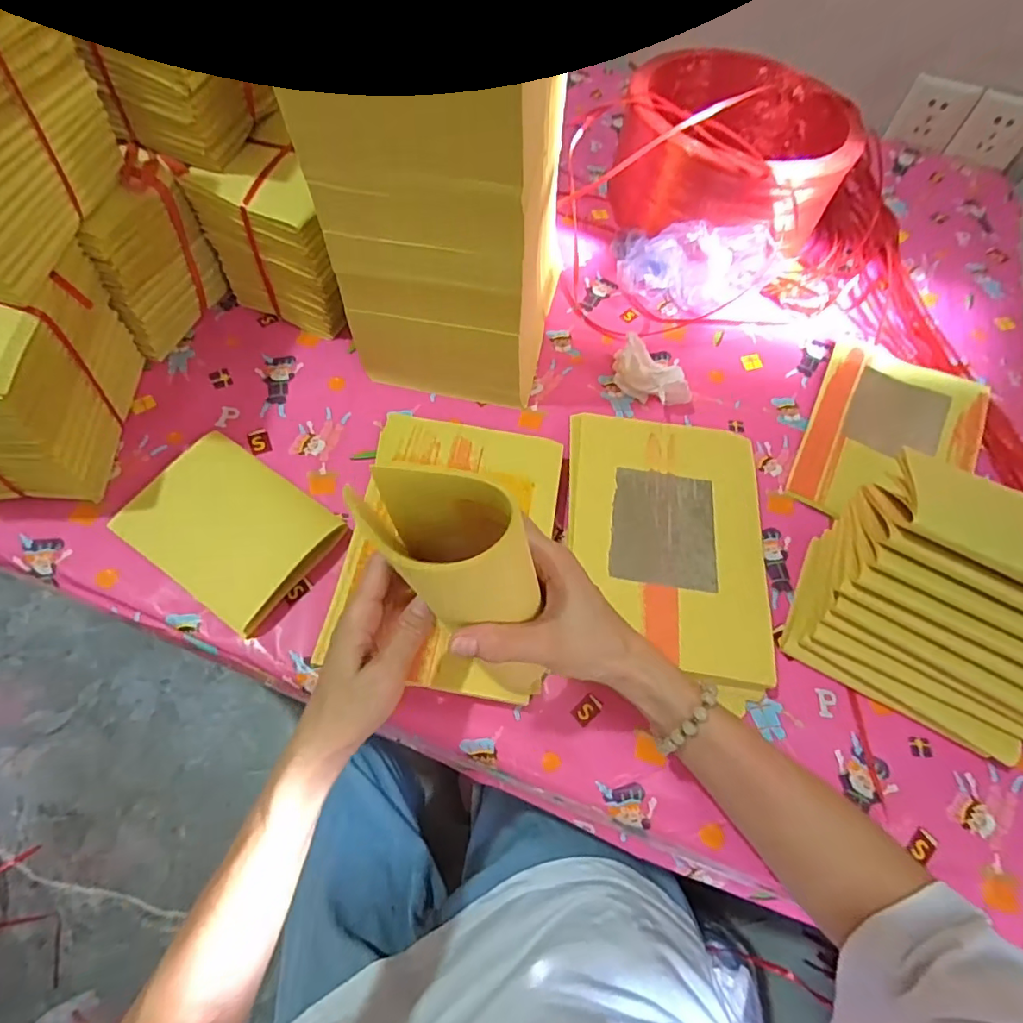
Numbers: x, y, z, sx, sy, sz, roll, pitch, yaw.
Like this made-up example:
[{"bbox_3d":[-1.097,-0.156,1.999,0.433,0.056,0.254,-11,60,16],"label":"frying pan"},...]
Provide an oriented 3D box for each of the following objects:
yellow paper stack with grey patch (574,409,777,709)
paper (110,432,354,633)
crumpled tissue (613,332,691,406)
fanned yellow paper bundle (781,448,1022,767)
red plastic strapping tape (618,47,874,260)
[{"bbox_3d":[0.131,0.027,0.478,0.165,0.033,0.237,7,61,1],"label":"yellow paper stack with grey patch"},{"bbox_3d":[-0.237,0.012,0.467,0.160,0.018,0.118,31,64,13],"label":"paper"},{"bbox_3d":[0.140,-0.141,0.564,0.047,0.043,0.092,-28,66,-17],"label":"crumpled tissue"},{"bbox_3d":[0.333,0.069,0.413,0.174,0.135,0.148,31,64,13],"label":"fanned yellow paper bundle"},{"bbox_3d":[0.270,-0.433,0.679,0.251,0.136,0.259,27,63,12],"label":"red plastic strapping tape"}]

